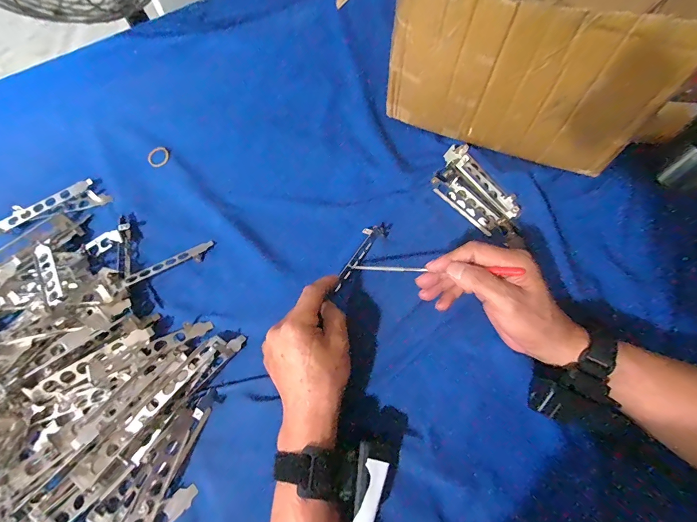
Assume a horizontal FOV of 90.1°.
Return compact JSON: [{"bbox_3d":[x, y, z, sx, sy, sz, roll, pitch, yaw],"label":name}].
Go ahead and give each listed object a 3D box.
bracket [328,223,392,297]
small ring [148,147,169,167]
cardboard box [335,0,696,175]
[{"bbox_3d":[0.012,-0.008,0.405,0.022,0.013,0.113,32,66,14],"label":"bracket"},{"bbox_3d":[-0.268,-0.147,0.488,0.029,0.005,0.030,-1,66,2],"label":"small ring"},{"bbox_3d":[0.209,-0.274,0.423,0.376,0.202,0.240,16,68,9],"label":"cardboard box"}]

